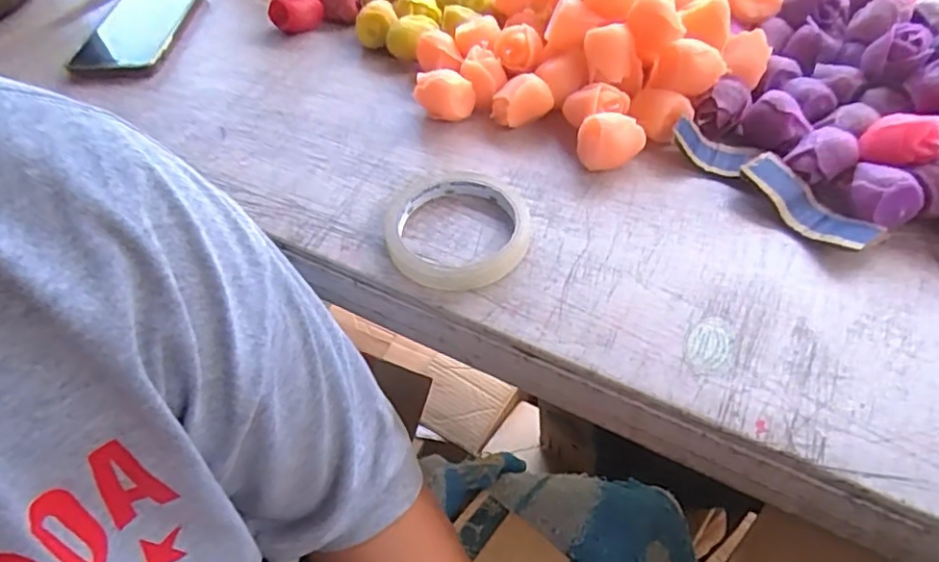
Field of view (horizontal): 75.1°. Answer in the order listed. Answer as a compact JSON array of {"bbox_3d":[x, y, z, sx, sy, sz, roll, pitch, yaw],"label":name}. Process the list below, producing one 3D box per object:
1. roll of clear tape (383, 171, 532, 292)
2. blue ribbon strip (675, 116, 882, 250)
[{"bbox_3d":[-0.008,-0.035,0.395,0.092,0.014,0.092,-1,51,1],"label":"roll of clear tape"},{"bbox_3d":[0.202,-0.067,0.403,0.042,0.026,0.137,-36,59,-24],"label":"blue ribbon strip"}]

